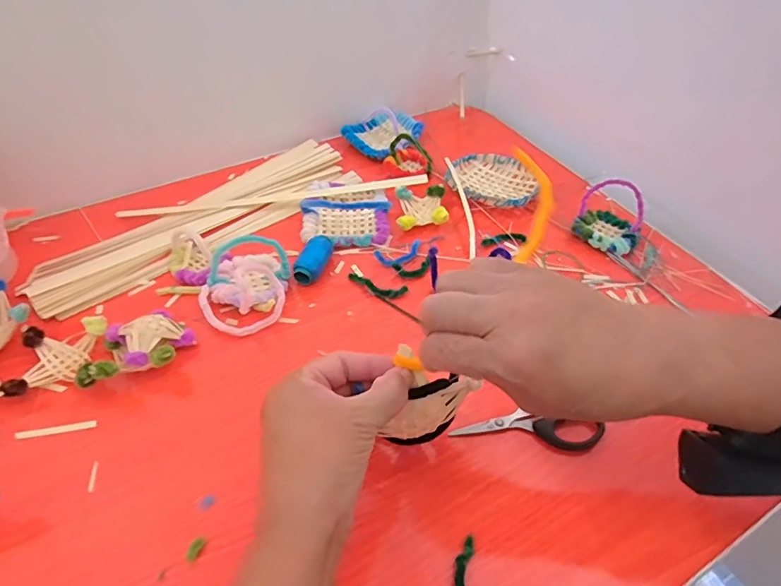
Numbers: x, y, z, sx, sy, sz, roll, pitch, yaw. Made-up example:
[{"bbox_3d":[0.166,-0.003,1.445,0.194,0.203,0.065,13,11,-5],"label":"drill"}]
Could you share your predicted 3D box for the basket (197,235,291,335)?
[{"bbox_3d":[-0.134,-0.017,0.444,0.085,0.057,0.091,-18,51,-16],"label":"basket"}]

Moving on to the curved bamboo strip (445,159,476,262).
[{"bbox_3d":[0.078,-0.099,0.540,0.010,0.026,0.152,-4,49,-4],"label":"curved bamboo strip"}]

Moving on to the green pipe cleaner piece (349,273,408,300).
[{"bbox_3d":[-0.015,-0.007,0.470,0.060,0.009,0.018,18,51,15],"label":"green pipe cleaner piece"}]

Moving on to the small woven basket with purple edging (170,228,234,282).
[{"bbox_3d":[-0.192,-0.036,0.475,0.057,0.028,0.050,20,51,16],"label":"small woven basket with purple edging"}]

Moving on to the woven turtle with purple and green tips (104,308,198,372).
[{"bbox_3d":[-0.200,0.042,0.410,0.060,0.032,0.066,0,49,0],"label":"woven turtle with purple and green tips"}]

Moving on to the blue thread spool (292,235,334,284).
[{"bbox_3d":[-0.075,-0.032,0.484,0.026,0.025,0.055,14,50,12],"label":"blue thread spool"}]

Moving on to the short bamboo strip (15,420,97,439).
[{"bbox_3d":[-0.257,0.105,0.375,0.057,0.004,0.007,-8,49,-8],"label":"short bamboo strip"}]

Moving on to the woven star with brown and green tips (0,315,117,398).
[{"bbox_3d":[-0.262,0.051,0.401,0.085,0.030,0.067,-7,49,-7],"label":"woven star with brown and green tips"}]

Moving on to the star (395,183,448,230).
[{"bbox_3d":[0.034,-0.095,0.538,0.052,0.025,0.061,-1,49,-2],"label":"star"}]

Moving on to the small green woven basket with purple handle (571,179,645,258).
[{"bbox_3d":[0.231,-0.081,0.510,0.065,0.060,0.059,20,52,17],"label":"small green woven basket with purple handle"}]

